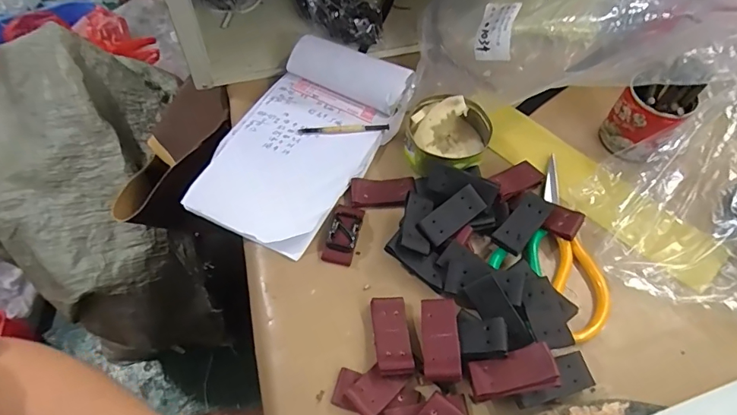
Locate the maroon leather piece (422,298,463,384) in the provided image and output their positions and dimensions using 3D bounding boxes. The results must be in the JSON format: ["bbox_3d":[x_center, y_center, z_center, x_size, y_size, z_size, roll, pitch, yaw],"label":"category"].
[{"bbox_3d":[0.055,0.101,0.353,0.029,0.014,0.063,0,57,-2],"label":"maroon leather piece"}]

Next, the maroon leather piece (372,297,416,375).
[{"bbox_3d":[0.019,0.101,0.366,0.028,0.015,0.062,-4,57,-5],"label":"maroon leather piece"}]

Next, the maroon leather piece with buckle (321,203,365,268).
[{"bbox_3d":[-0.022,0.024,0.421,0.028,0.011,0.059,14,58,7],"label":"maroon leather piece with buckle"}]

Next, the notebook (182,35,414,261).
[{"bbox_3d":[-0.068,-0.074,0.466,0.137,0.034,0.236,25,59,13],"label":"notebook"}]

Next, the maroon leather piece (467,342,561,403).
[{"bbox_3d":[0.105,0.120,0.336,0.060,0.008,0.031,-17,42,10],"label":"maroon leather piece"}]

